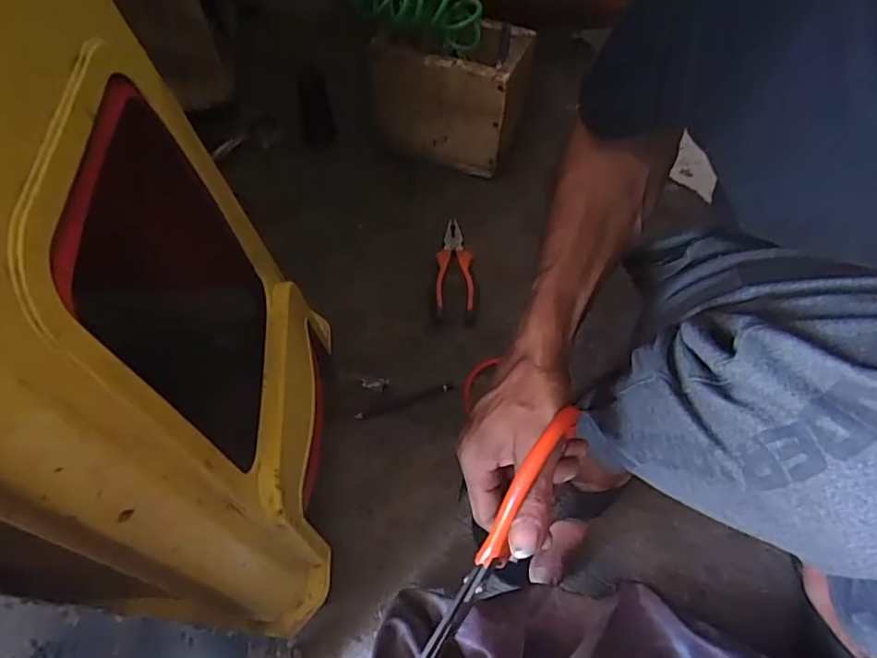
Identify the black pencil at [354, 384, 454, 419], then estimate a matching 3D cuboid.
[{"bbox_3d":[-0.040,0.084,0.640,0.114,0.010,0.013,-17,59,-10],"label":"black pencil"}]

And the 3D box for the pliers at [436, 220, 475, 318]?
[{"bbox_3d":[0.023,-0.087,0.737,0.048,0.025,0.155,1,57,2],"label":"pliers"}]

